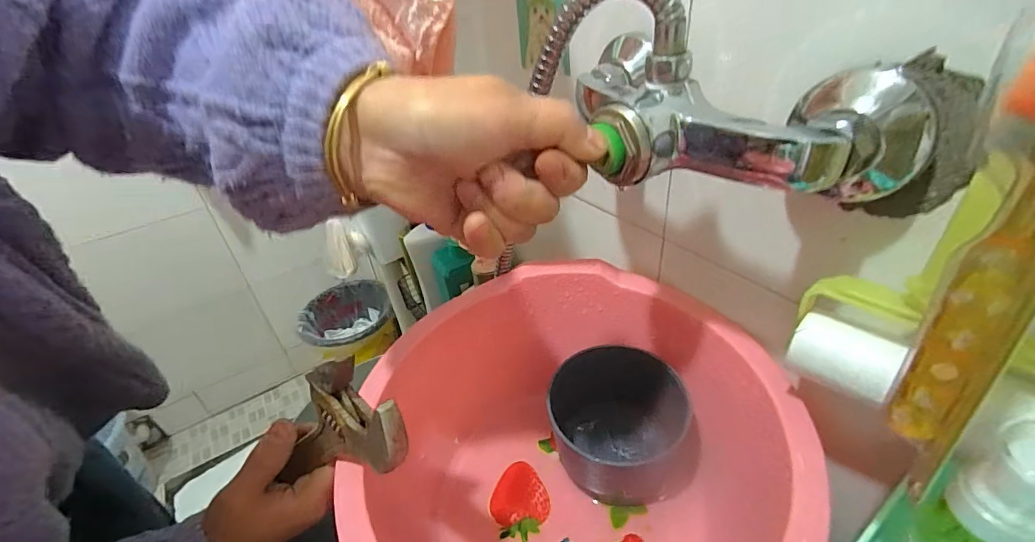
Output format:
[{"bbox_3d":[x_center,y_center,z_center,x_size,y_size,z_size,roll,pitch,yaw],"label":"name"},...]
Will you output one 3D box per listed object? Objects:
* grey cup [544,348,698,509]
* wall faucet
[{"bbox_3d":[0.087,0.120,0.378,0.118,0.075,0.111,-4,35,3],"label":"grey cup"},{"bbox_3d":[0.120,-0.071,0.224,0.174,0.067,0.057,9,41,9],"label":"wall faucet"}]

